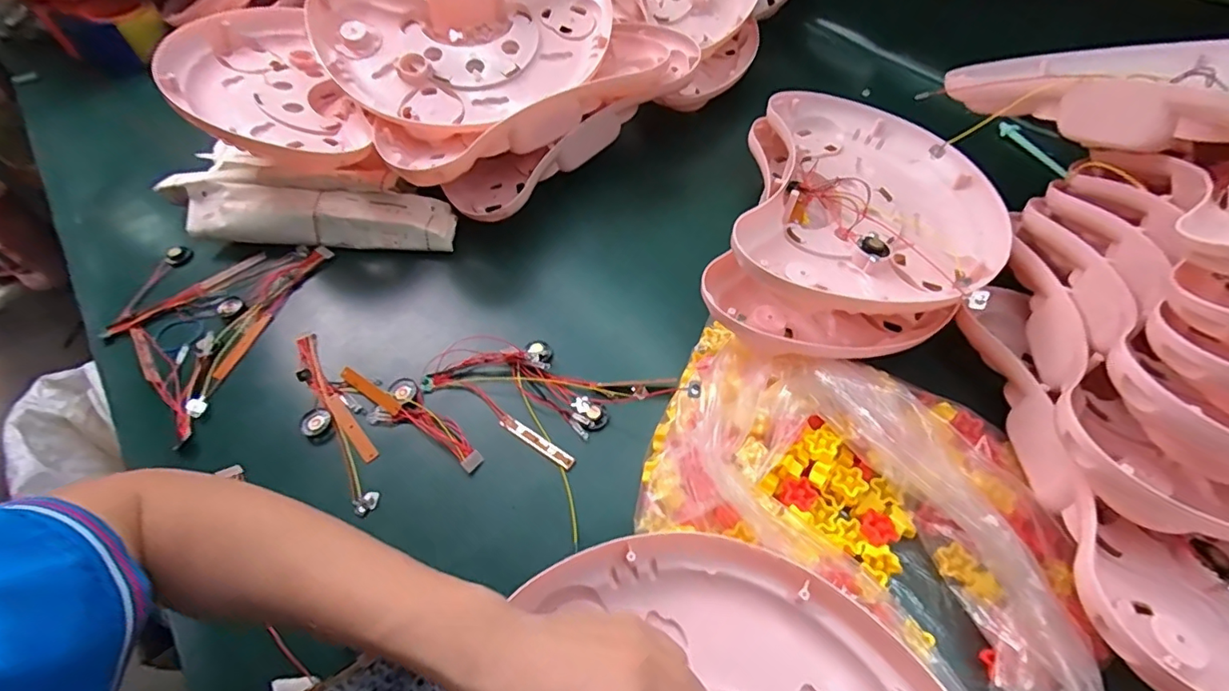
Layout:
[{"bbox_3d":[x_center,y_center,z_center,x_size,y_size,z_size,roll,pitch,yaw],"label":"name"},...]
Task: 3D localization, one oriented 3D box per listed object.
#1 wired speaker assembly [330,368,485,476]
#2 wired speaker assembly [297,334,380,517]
[{"bbox_3d":[-0.187,0.062,0.495,0.164,0.011,0.047,28,61,19],"label":"wired speaker assembly"},{"bbox_3d":[-0.267,0.066,0.504,0.042,0.013,0.210,-34,61,-19],"label":"wired speaker assembly"}]

